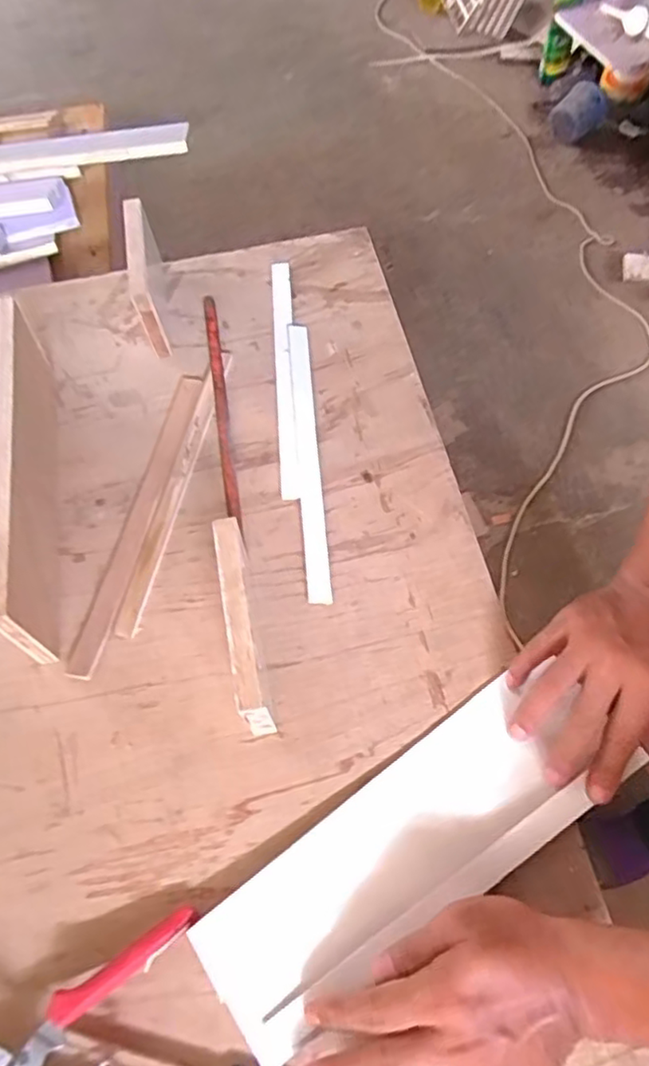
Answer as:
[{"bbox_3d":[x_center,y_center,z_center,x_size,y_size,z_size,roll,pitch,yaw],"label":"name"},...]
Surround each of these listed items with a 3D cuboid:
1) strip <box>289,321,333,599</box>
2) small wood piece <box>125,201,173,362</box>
[{"bbox_3d":[-0.017,-0.081,0.612,0.023,0.013,0.311,-5,62,0],"label":"strip"},{"bbox_3d":[-0.189,-0.277,0.680,0.019,0.093,0.177,-11,62,-3],"label":"small wood piece"}]

